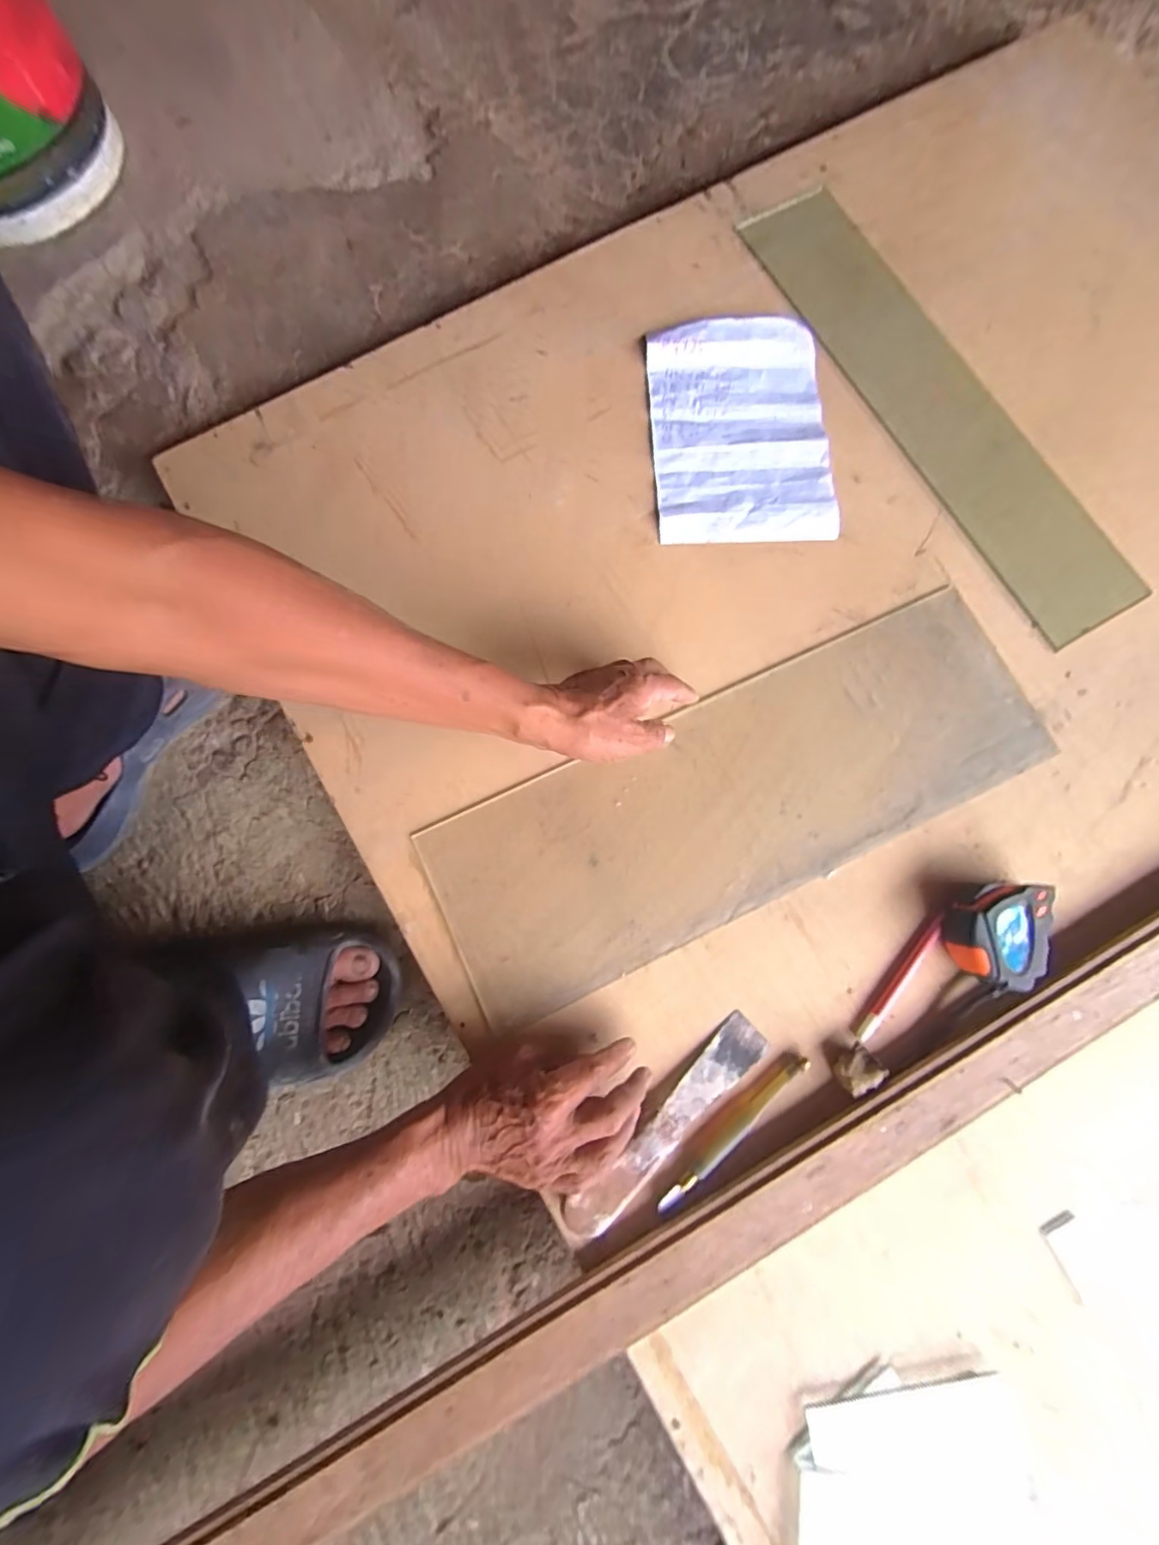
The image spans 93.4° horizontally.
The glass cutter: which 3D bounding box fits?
[{"bbox_3d":[0.119,0.277,0.424,0.155,0.017,0.020,-39,82,-8],"label":"glass cutter"}]

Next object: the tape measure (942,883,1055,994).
[{"bbox_3d":[0.346,0.131,0.454,0.075,0.040,0.088,13,79,2],"label":"tape measure"}]

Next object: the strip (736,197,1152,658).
[{"bbox_3d":[0.363,-0.379,0.560,0.112,0.010,0.551,-31,84,-5],"label":"strip"}]

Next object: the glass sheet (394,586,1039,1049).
[{"bbox_3d":[0.143,0.021,0.487,0.552,0.009,0.186,-25,80,-5],"label":"glass sheet"}]

